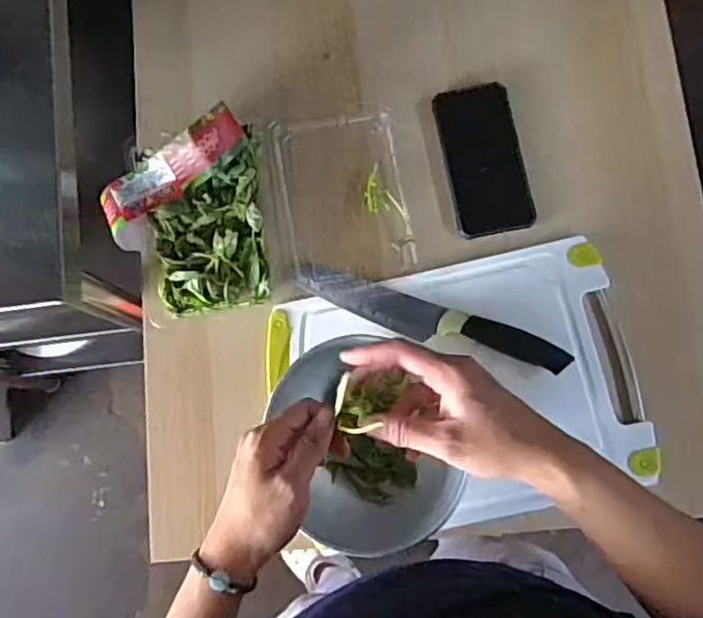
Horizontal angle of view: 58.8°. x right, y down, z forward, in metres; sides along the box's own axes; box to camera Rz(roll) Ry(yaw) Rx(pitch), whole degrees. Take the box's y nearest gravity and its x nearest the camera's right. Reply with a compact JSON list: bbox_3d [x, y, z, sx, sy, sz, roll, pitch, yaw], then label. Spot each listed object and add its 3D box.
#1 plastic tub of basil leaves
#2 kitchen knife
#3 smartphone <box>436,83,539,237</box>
[{"bbox_3d":[-0.164,-0.090,0.631,0.151,0.067,0.184,-10,80,1],"label":"plastic tub of basil leaves"},{"bbox_3d":[0.077,0.013,0.630,0.279,0.014,0.041,19,82,6],"label":"kitchen knife"},{"bbox_3d":[0.141,-0.159,0.665,0.080,0.008,0.159,-12,87,8],"label":"smartphone"}]

